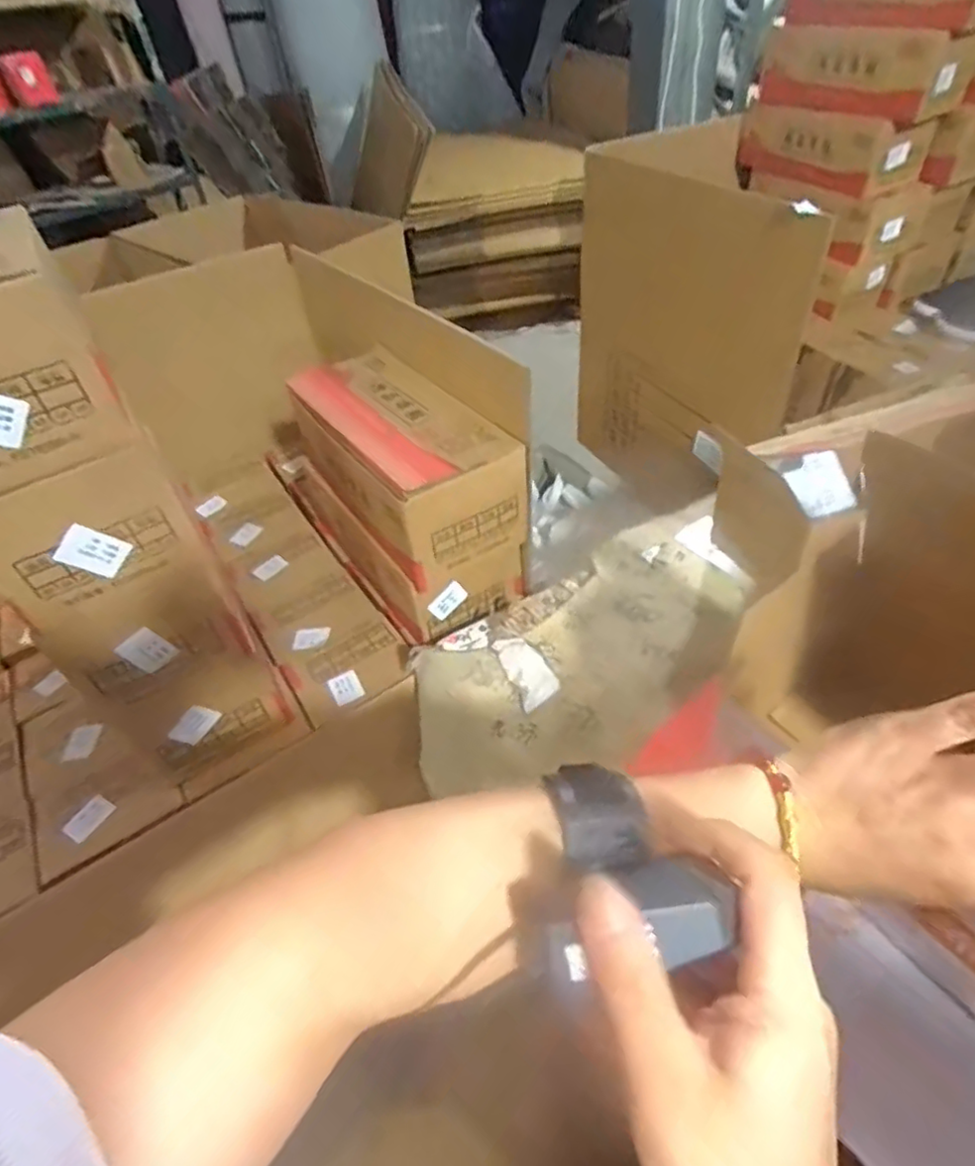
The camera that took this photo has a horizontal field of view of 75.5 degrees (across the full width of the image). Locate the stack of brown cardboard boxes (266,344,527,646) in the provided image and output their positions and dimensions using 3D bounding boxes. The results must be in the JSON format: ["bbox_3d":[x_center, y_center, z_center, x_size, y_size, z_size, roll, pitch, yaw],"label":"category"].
[{"bbox_3d":[-0.087,-0.090,0.699,0.137,0.224,0.277,-29,48,-21],"label":"stack of brown cardboard boxes"}]

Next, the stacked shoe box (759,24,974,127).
[{"bbox_3d":[0.670,-0.903,1.109,0.184,0.117,0.311,-25,47,-18],"label":"stacked shoe box"}]

